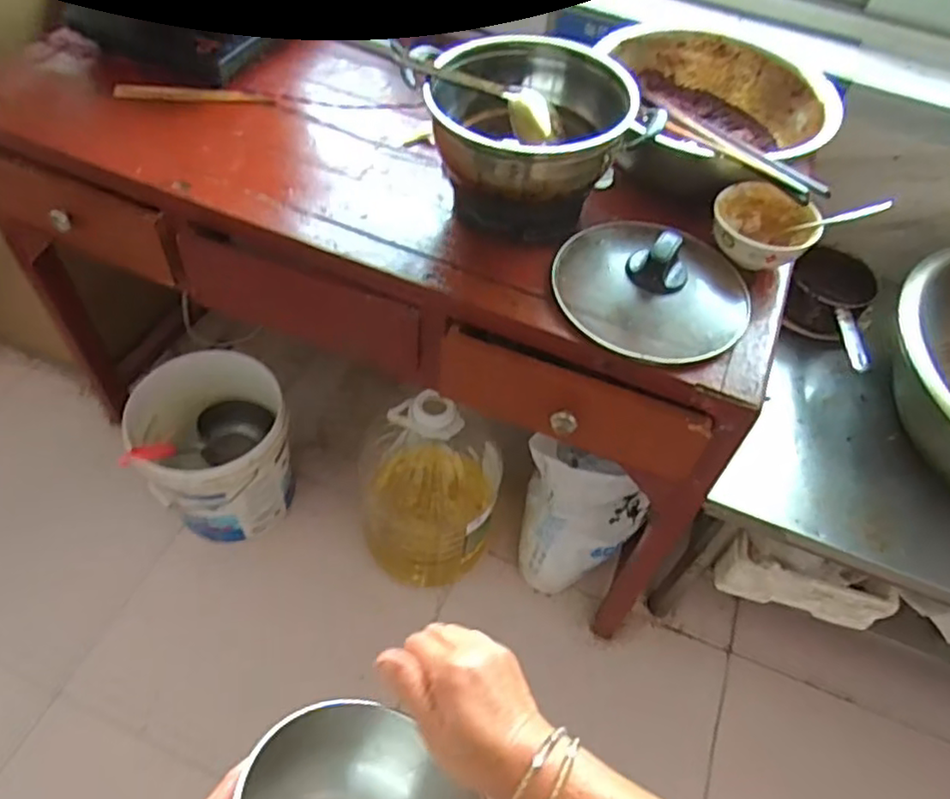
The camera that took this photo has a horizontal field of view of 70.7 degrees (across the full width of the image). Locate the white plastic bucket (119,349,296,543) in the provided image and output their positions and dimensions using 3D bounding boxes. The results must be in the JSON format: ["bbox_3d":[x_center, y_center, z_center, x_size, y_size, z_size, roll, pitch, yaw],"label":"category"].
[{"bbox_3d":[-0.526,0.114,1.370,0.279,0.342,0.250,-7,54,-11],"label":"white plastic bucket"}]

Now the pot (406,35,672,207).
[{"bbox_3d":[0.070,-0.343,0.806,0.251,0.108,0.202,-5,54,-10],"label":"pot"}]

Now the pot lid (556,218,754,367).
[{"bbox_3d":[0.213,-0.154,0.808,0.239,0.070,0.203,37,58,20],"label":"pot lid"}]

